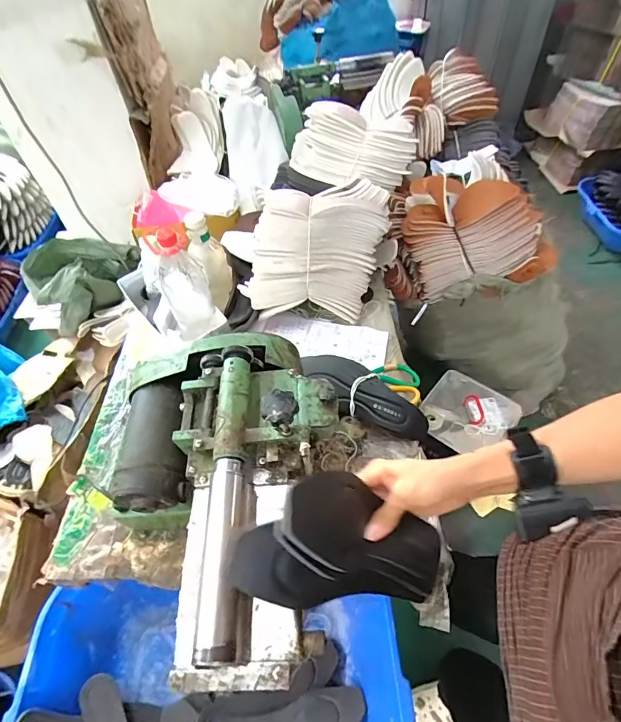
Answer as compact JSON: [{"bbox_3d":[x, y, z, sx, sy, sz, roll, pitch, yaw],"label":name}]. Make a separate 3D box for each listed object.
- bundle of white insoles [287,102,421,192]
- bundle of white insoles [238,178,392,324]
[{"bbox_3d":[0.096,-0.498,0.927,0.271,0.131,0.168,17,56,17],"label":"bundle of white insoles"},{"bbox_3d":[0.015,-0.250,0.873,0.297,0.202,0.269,6,53,9],"label":"bundle of white insoles"}]

